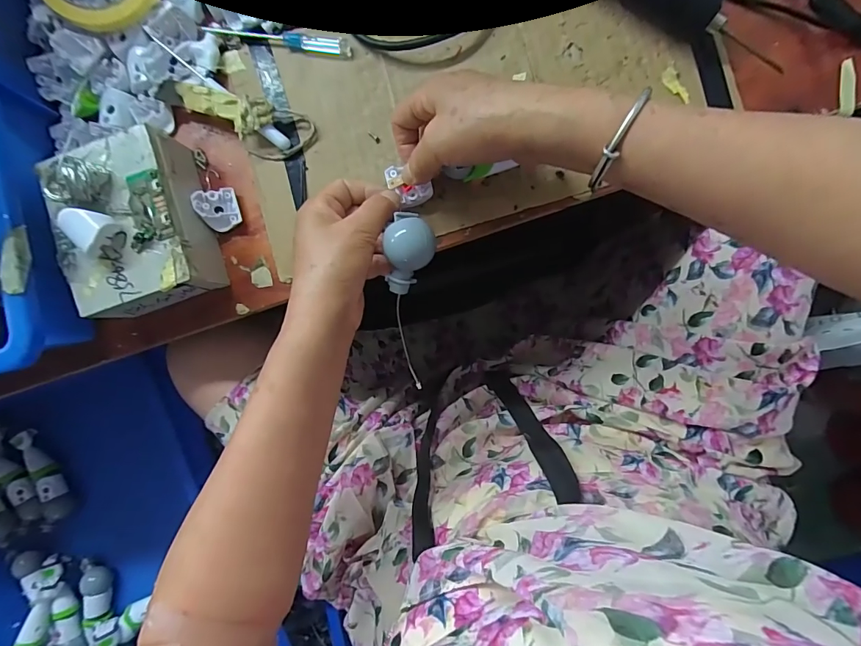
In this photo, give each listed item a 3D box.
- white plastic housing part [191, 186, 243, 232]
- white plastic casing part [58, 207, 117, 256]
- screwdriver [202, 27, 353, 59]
[{"bbox_3d":[-0.172,-0.092,0.346,0.033,0.007,0.033,-2,94,-29],"label":"white plastic housing part"},{"bbox_3d":[-0.244,-0.068,0.304,0.029,0.017,0.025,35,95,7],"label":"white plastic casing part"},{"bbox_3d":[-0.121,-0.224,0.336,0.118,0.010,0.013,11,92,8],"label":"screwdriver"}]

